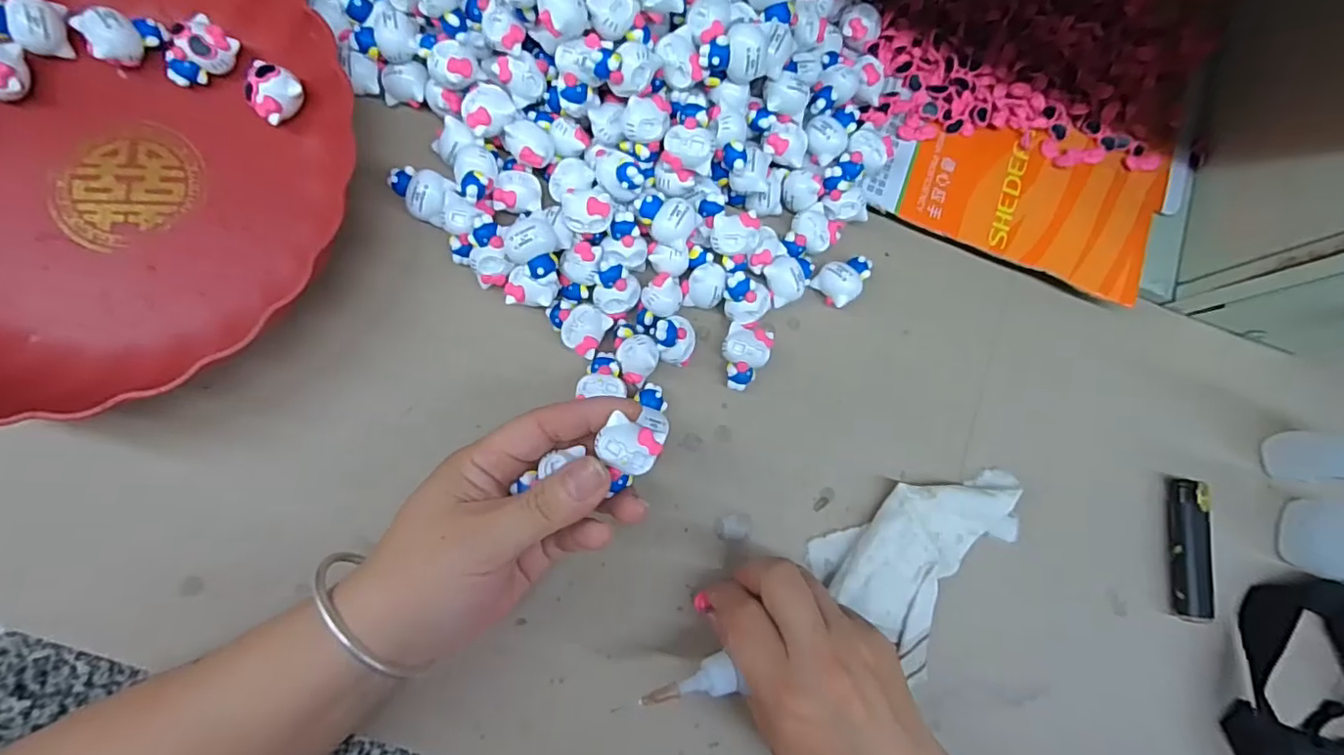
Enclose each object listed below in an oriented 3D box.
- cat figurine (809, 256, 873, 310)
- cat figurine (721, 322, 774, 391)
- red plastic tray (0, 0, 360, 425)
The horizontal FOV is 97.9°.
[{"bbox_3d":[0.099,-0.057,0.335,0.032,0.020,0.024,-40,92,-9],"label":"cat figurine"},{"bbox_3d":[0.039,-0.010,0.321,0.025,0.018,0.034,16,83,-7],"label":"cat figurine"},{"bbox_3d":[-0.279,-0.106,0.270,0.226,0.045,0.241,12,84,-7],"label":"red plastic tray"}]

